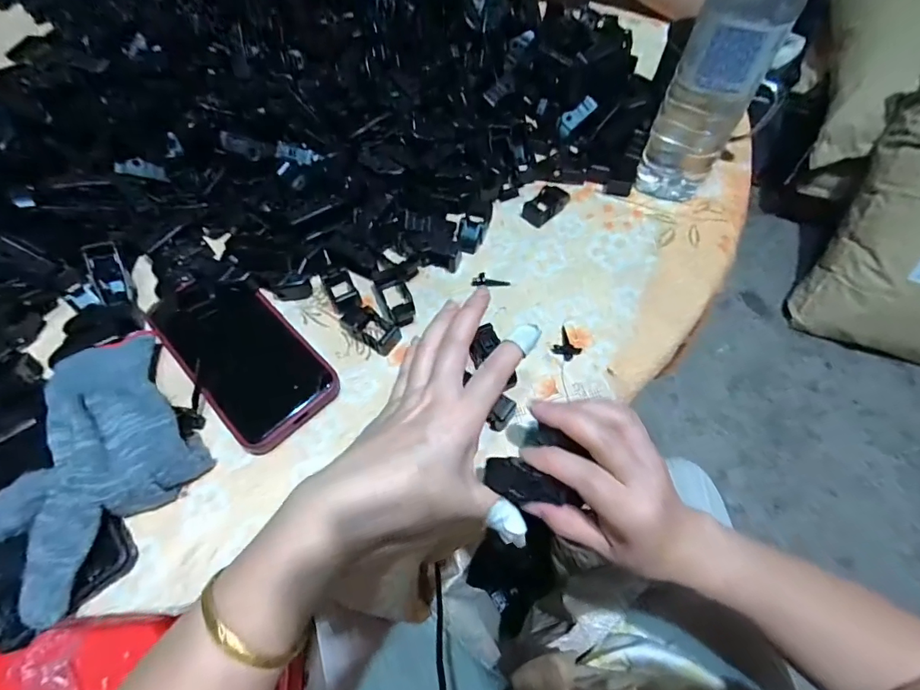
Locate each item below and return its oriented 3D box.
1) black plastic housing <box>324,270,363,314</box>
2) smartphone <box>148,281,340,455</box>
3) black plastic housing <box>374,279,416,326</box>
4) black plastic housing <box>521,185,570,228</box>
[{"bbox_3d":[-0.096,-0.043,0.372,0.022,0.011,0.033,-24,64,-12],"label":"black plastic housing"},{"bbox_3d":[-0.156,0.006,0.331,0.075,0.016,0.139,-40,73,-21],"label":"smartphone"},{"bbox_3d":[-0.052,-0.037,0.369,0.026,0.011,0.046,-18,63,-9],"label":"black plastic housing"},{"bbox_3d":[0.080,-0.129,0.418,0.025,0.012,0.048,39,69,19],"label":"black plastic housing"}]

